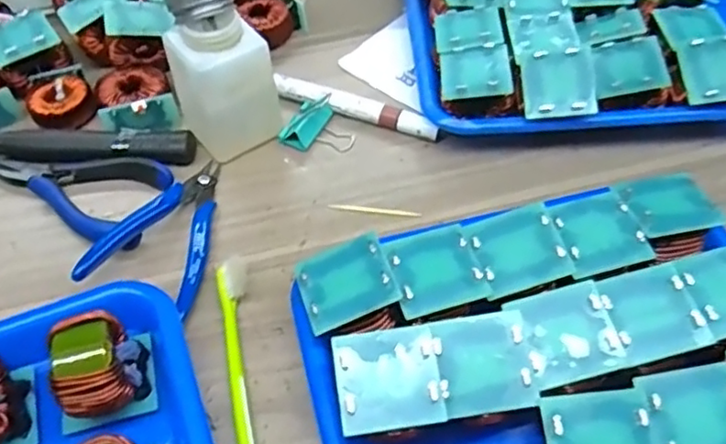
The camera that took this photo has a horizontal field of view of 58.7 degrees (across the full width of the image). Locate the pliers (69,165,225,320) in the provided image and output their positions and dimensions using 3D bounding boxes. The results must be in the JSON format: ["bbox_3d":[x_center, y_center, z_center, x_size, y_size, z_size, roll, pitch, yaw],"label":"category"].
[{"bbox_3d":[-0.115,0.003,0.396,0.064,0.011,0.113,23,45,-2],"label":"pliers"}]

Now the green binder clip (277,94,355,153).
[{"bbox_3d":[-0.029,-0.069,0.446,0.046,0.022,0.039,23,57,17],"label":"green binder clip"}]

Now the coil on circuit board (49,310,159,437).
[{"bbox_3d":[-0.131,0.072,0.318,0.045,0.038,0.047,-9,53,-6],"label":"coil on circuit board"}]

